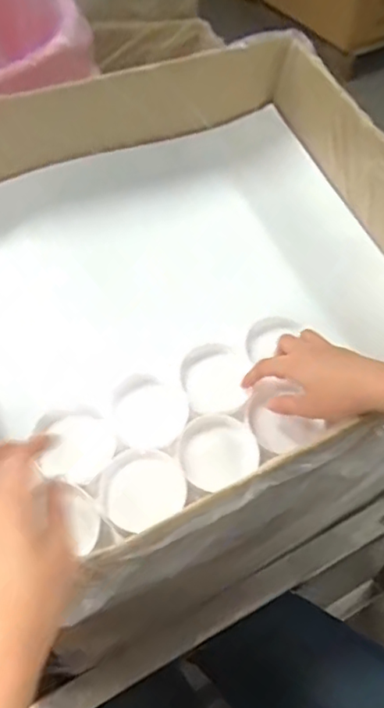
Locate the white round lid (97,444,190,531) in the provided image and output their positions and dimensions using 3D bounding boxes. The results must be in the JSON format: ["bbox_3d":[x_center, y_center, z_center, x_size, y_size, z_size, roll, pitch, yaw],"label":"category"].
[{"bbox_3d":[-0.046,0.121,0.533,0.075,0.019,0.066,-21,56,-19],"label":"white round lid"}]

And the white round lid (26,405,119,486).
[{"bbox_3d":[-0.110,0.086,0.558,0.071,0.017,0.072,5,70,-12],"label":"white round lid"}]

